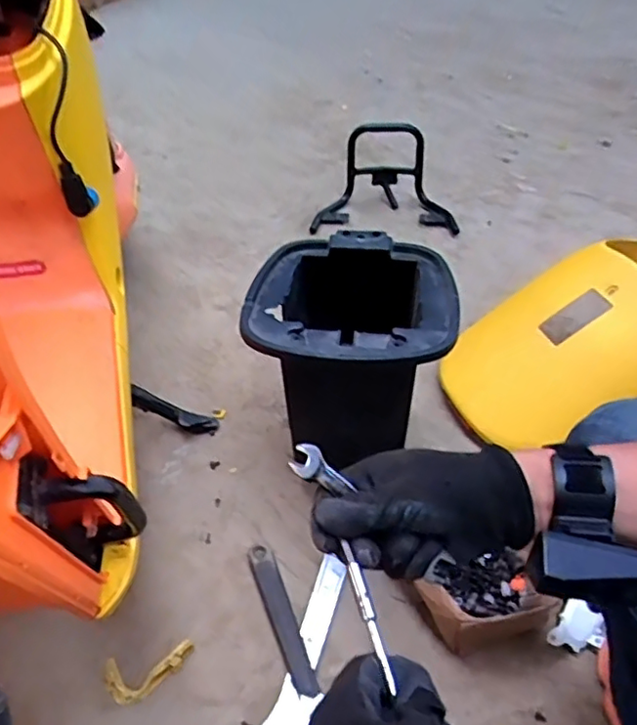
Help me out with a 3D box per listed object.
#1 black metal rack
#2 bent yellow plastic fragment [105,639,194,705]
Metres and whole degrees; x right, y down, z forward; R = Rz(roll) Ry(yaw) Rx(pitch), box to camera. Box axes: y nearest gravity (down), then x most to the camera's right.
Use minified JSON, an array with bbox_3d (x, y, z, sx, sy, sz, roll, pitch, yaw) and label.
[{"bbox_3d":[0.163,-0.448,1.434,0.341,0.191,0.230,2,44,6],"label":"black metal rack"},{"bbox_3d":[-0.204,0.375,0.735,0.104,0.030,0.055,-13,46,-11],"label":"bent yellow plastic fragment"}]

